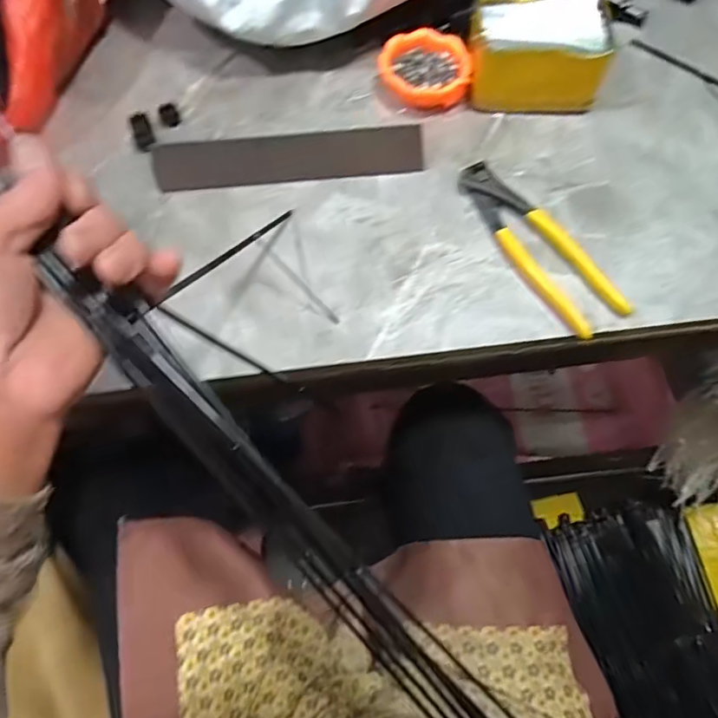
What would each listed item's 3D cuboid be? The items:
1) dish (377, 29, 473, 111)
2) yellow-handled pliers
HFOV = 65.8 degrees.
[{"bbox_3d":[0.057,-0.255,0.484,0.077,0.021,0.074,0,66,-1],"label":"dish"},{"bbox_3d":[0.134,-0.088,0.423,0.046,0.018,0.163,-28,70,-13],"label":"yellow-handled pliers"}]

